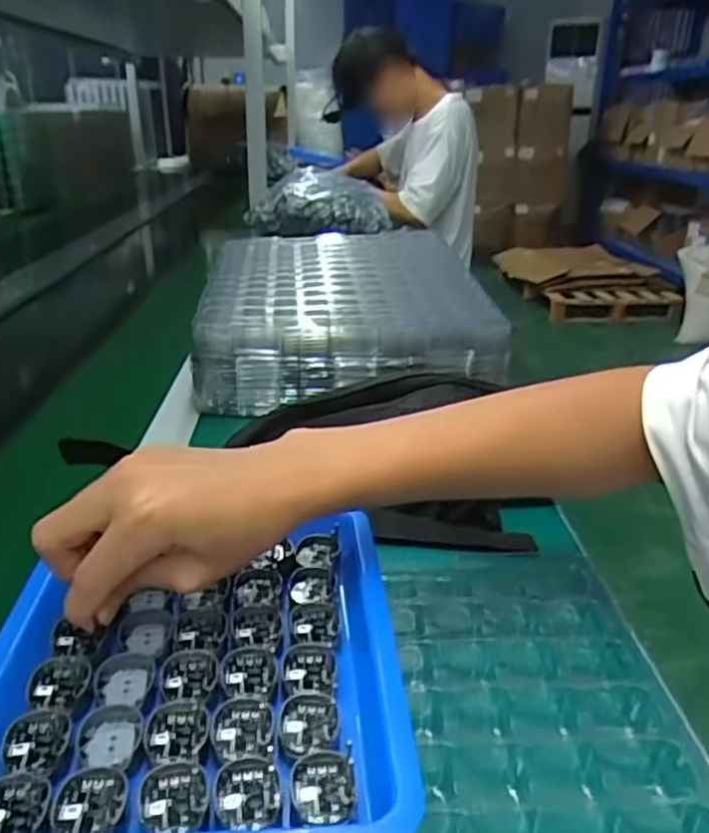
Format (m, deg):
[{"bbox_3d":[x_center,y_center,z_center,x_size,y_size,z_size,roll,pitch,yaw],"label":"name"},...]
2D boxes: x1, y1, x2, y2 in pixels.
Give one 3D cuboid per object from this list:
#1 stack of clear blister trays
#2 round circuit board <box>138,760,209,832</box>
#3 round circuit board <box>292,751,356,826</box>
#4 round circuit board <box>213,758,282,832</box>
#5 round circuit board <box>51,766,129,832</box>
[{"bbox_3d":[-0.016,-0.122,0.786,0.292,0.102,0.330,-2,27,-6],"label":"stack of clear blister trays"},{"bbox_3d":[-0.067,0.140,0.255,0.024,0.004,0.028,-4,24,-12],"label":"round circuit board"},{"bbox_3d":[-0.012,0.138,0.260,0.023,0.004,0.029,-1,24,-5],"label":"round circuit board"},{"bbox_3d":[-0.040,0.139,0.256,0.024,0.004,0.028,-3,24,-9],"label":"round circuit board"},{"bbox_3d":[-0.096,0.140,0.252,0.025,0.004,0.027,1,24,0],"label":"round circuit board"}]

